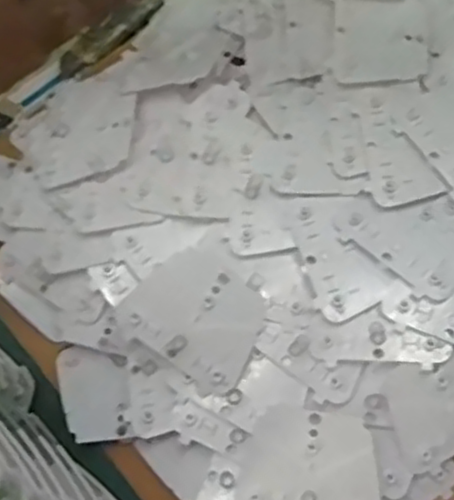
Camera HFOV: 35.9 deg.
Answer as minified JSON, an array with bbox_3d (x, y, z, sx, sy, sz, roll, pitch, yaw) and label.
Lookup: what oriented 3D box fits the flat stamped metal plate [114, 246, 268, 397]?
[{"bbox_3d":[-0.017,0.041,0.426,0.080,0.006,0.067,38,90,-2],"label":"flat stamped metal plate"}]

